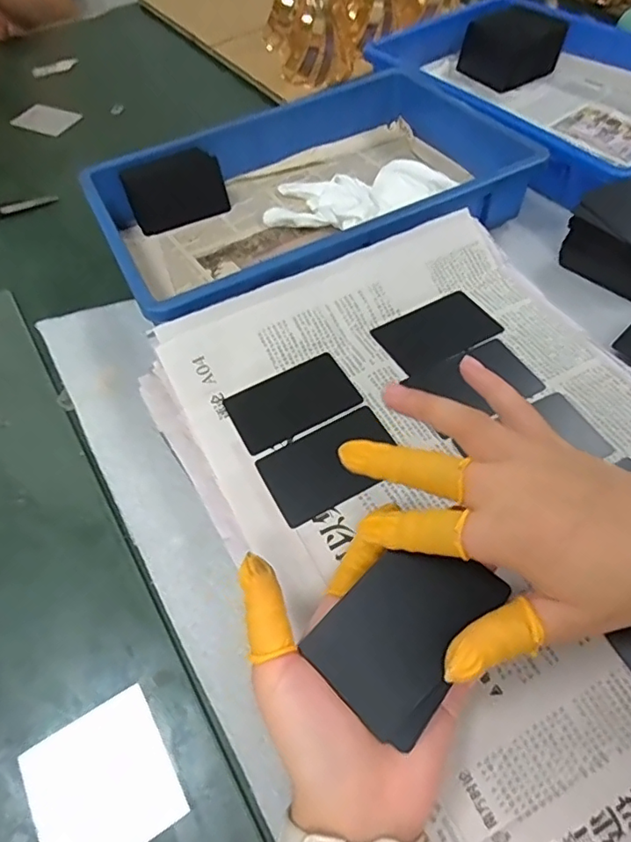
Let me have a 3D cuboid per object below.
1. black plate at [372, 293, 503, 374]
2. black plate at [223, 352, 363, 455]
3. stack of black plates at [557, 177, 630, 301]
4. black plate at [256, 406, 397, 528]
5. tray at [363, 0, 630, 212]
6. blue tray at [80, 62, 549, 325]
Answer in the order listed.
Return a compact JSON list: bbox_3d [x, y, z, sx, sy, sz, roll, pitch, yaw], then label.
[{"bbox_3d":[0.091,-0.068,0.416,0.085,0.004,0.054,-26,57,-17],"label":"black plate"},{"bbox_3d":[-0.016,-0.014,0.382,0.084,0.005,0.053,-24,58,-15],"label":"black plate"},{"bbox_3d":[0.268,-0.150,0.468,0.070,0.061,0.089,-27,59,-15],"label":"stack of black plates"},{"bbox_3d":[0.010,0.027,0.353,0.084,0.004,0.053,-27,59,-11],"label":"black plate"},{"bbox_3d":[0.256,-0.370,0.623,0.258,0.064,0.365,-32,60,-19],"label":"tray"},{"bbox_3d":[-0.007,-0.212,0.529,0.380,0.074,0.253,-30,60,-17],"label":"blue tray"}]

